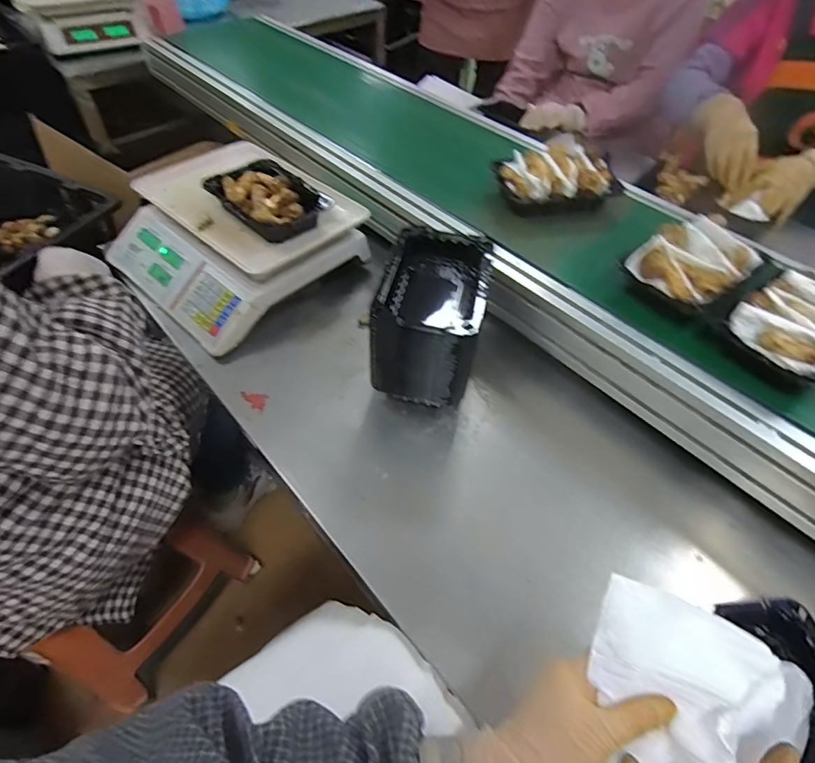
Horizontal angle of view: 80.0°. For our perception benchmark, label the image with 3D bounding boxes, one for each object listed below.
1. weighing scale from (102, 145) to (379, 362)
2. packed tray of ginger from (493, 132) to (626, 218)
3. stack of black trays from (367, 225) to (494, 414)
[{"bbox_3d":[-0.277,-0.228,0.788,0.308,0.155,0.307,36,58,24],"label":"weighing scale"},{"bbox_3d":[0.232,-0.318,0.764,0.165,0.062,0.129,-20,54,-17],"label":"packed tray of ginger"},{"bbox_3d":[0.036,-0.084,0.656,0.126,0.161,0.197,12,52,8],"label":"stack of black trays"}]

